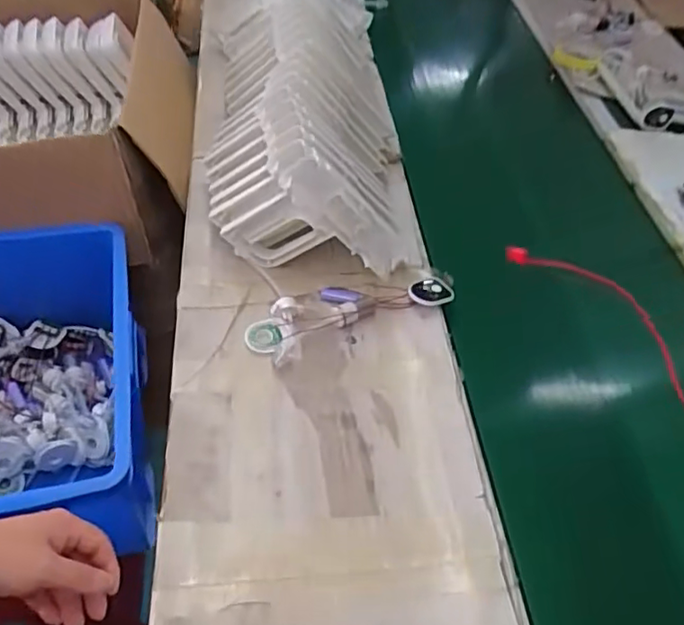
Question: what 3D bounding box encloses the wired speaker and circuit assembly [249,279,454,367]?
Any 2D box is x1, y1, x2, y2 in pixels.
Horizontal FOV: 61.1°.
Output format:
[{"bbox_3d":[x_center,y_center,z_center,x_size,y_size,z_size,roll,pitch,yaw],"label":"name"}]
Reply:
[{"bbox_3d":[0.007,-0.005,0.756,0.266,0.029,0.087,-18,55,-19],"label":"wired speaker and circuit assembly"}]

